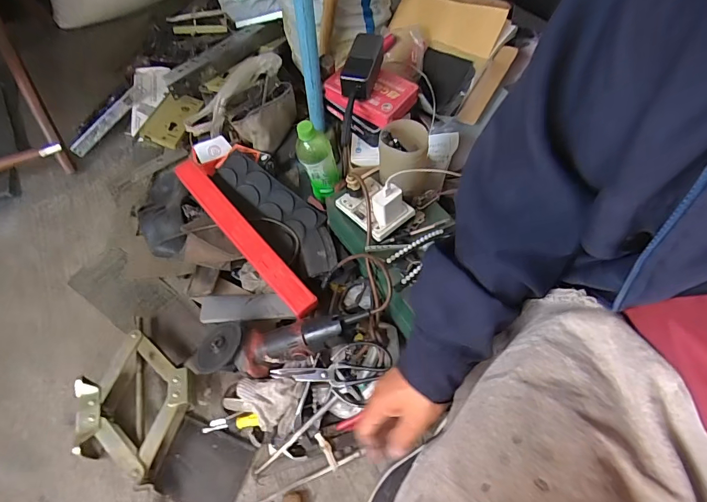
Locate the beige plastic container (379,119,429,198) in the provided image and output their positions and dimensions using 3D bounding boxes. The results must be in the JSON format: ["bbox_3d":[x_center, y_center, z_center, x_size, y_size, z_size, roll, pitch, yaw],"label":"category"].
[{"bbox_3d":[0.083,-0.155,0.706,0.079,0.097,0.078,5,56,3],"label":"beige plastic container"}]

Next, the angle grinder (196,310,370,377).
[{"bbox_3d":[-0.116,0.143,0.691,0.300,0.070,0.096,-16,54,16],"label":"angle grinder"}]

